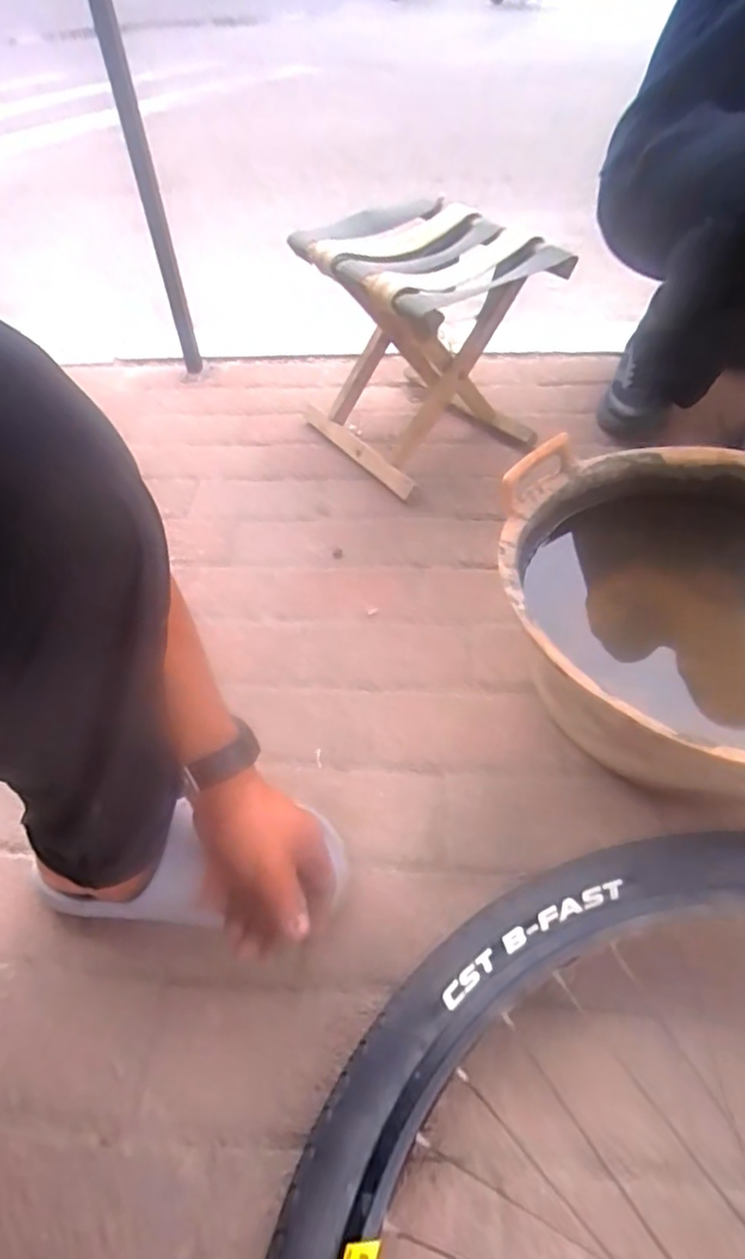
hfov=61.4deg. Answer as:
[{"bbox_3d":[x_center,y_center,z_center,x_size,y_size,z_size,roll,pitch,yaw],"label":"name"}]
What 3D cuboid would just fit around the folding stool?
[{"bbox_3d":[0.080,-0.425,0.953,0.267,0.301,0.310,-27,51,-20],"label":"folding stool"}]

